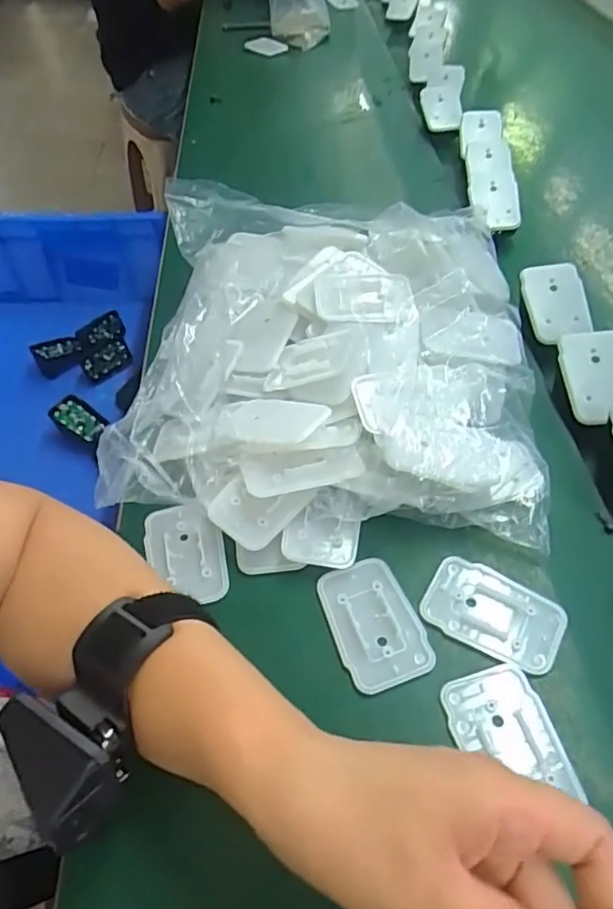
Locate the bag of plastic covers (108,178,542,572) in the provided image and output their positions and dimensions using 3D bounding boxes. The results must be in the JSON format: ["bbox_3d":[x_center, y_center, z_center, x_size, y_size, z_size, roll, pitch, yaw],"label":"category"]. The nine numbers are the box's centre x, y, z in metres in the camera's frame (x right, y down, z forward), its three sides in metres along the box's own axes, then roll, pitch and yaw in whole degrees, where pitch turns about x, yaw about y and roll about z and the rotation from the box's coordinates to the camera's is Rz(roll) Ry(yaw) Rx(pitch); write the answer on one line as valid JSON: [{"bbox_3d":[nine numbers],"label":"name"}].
[{"bbox_3d":[0.010,-0.071,0.389,0.258,0.087,0.282,0,52,3],"label":"bag of plastic covers"}]

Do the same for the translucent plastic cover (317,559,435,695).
[{"bbox_3d":[0.035,0.088,0.308,0.044,0.004,0.067,-18,53,-10],"label":"translucent plastic cover"}]

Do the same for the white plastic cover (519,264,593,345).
[{"bbox_3d":[0.188,-0.115,0.437,0.041,0.007,0.062,-11,80,15],"label":"white plastic cover"}]

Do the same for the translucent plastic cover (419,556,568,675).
[{"bbox_3d":[0.099,0.083,0.307,0.069,0.004,0.044,25,58,21],"label":"translucent plastic cover"}]

